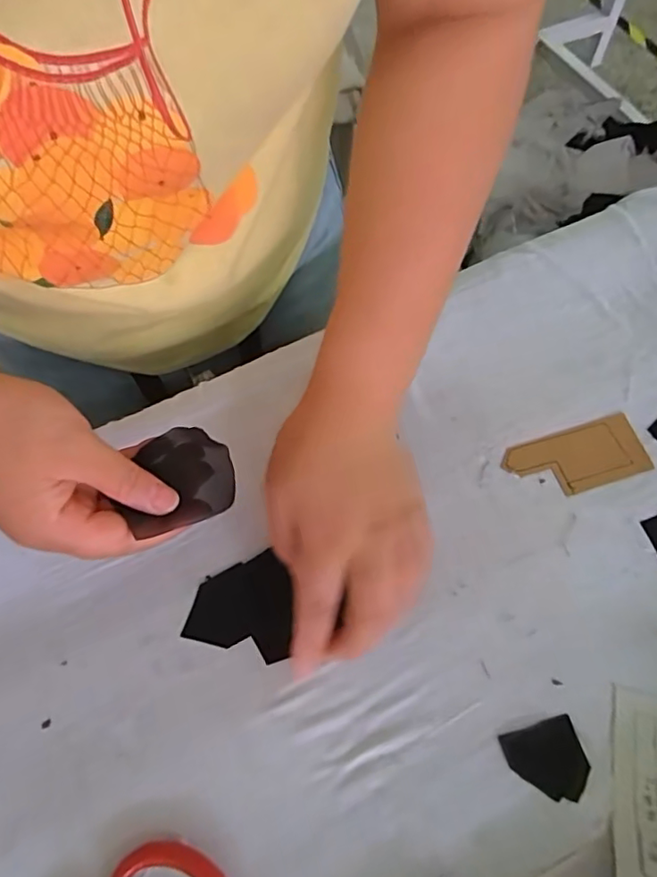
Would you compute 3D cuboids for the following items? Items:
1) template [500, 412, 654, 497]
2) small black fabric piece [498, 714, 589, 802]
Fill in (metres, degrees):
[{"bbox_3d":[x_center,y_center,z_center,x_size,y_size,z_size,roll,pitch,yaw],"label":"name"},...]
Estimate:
[{"bbox_3d":[0.154,0.012,0.344,0.085,0.004,0.041,-17,64,-6],"label":"template"},{"bbox_3d":[0.109,0.160,0.274,0.037,0.004,0.033,-16,64,-6],"label":"small black fabric piece"}]

